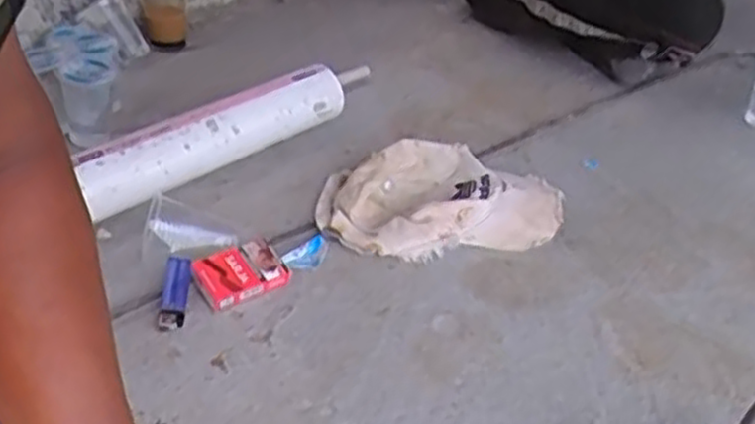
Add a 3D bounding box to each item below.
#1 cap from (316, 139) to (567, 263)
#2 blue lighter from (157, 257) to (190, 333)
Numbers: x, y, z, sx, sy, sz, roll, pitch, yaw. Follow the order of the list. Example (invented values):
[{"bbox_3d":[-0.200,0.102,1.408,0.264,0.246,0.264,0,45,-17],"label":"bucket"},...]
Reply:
[{"bbox_3d":[0.076,-0.022,0.909,0.297,0.064,0.177,-4,36,-13],"label":"cap"},{"bbox_3d":[-0.200,0.081,0.758,0.025,0.014,0.084,1,51,-5],"label":"blue lighter"}]

